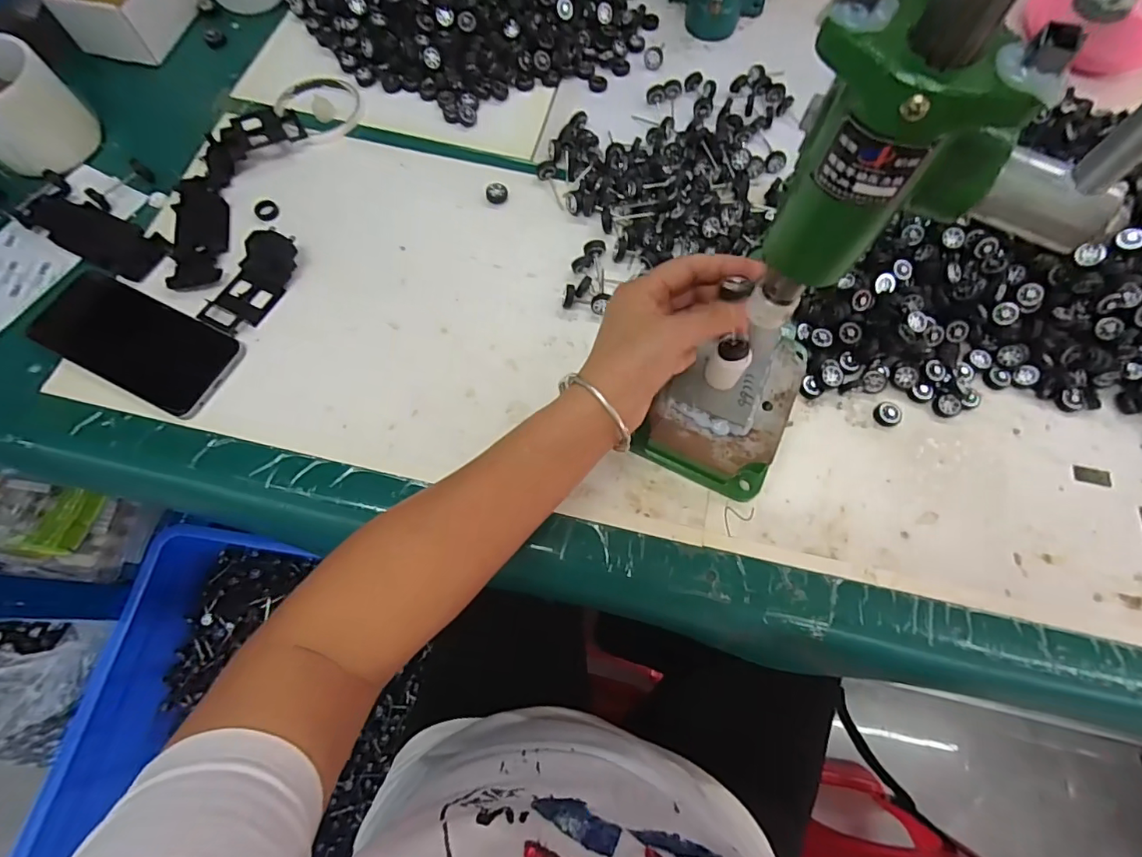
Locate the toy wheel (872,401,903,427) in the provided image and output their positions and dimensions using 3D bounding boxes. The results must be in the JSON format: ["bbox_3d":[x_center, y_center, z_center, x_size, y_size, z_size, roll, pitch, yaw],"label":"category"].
[{"bbox_3d":[0.256,-0.012,0.418,0.019,0.007,0.021,3,70,-1],"label":"toy wheel"}]

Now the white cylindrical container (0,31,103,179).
[{"bbox_3d":[-0.486,-0.280,0.459,0.076,0.079,0.088,41,74,12],"label":"white cylindrical container"}]

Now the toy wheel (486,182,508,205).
[{"bbox_3d":[-0.070,-0.223,0.489,0.020,0.007,0.023,-6,70,-4],"label":"toy wheel"}]

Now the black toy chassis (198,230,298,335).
[{"bbox_3d":[-0.270,-0.124,0.436,0.047,0.016,0.092,19,70,5],"label":"black toy chassis"}]

